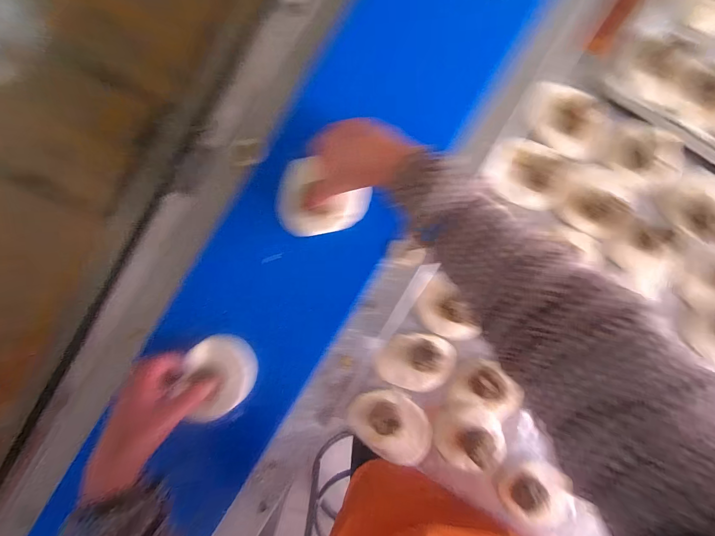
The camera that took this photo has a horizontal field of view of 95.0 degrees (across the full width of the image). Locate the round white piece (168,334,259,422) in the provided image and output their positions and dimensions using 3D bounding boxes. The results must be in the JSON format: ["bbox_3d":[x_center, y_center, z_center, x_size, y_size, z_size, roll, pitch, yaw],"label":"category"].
[{"bbox_3d":[-0.167,0.132,0.398,0.082,0.027,0.095,19,66,-17],"label":"round white piece"}]

